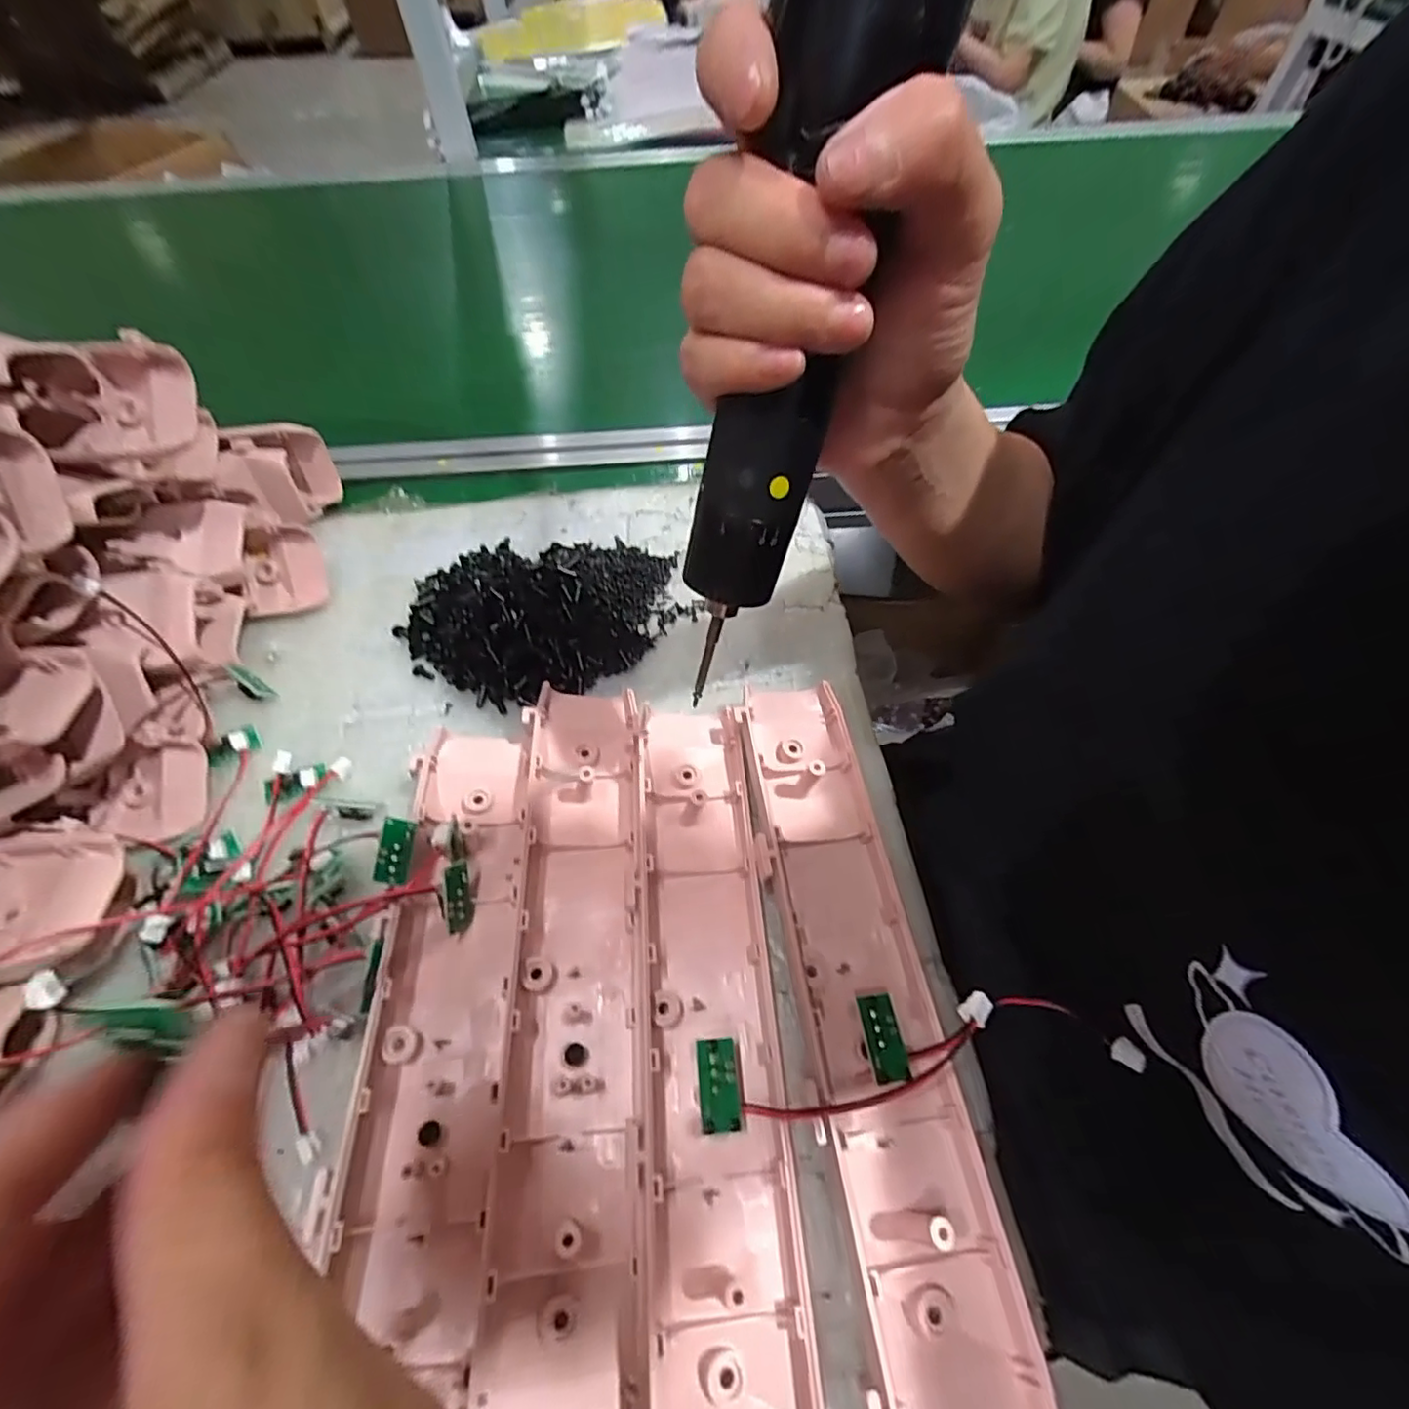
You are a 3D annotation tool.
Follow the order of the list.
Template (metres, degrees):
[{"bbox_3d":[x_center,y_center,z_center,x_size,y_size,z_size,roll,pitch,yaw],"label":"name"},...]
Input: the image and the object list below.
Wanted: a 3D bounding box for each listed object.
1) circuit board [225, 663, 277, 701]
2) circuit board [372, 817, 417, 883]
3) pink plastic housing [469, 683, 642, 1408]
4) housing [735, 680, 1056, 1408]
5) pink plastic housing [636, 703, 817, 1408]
[{"bbox_3d":[-0.254,-0.012,0.340,0.031,0.005,0.012,40,49,-4],"label":"circuit board"},{"bbox_3d":[-0.133,0.062,0.264,0.013,0.004,0.029,15,50,-28],"label":"circuit board"},{"bbox_3d":[-0.053,0.110,0.254,0.051,0.025,0.273,-4,56,-1],"label":"pink plastic housing"},{"bbox_3d":[0.060,0.104,0.248,0.054,0.023,0.271,-7,57,-3],"label":"housing"},{"bbox_3d":[0.002,0.118,0.244,0.049,0.024,0.273,-4,56,-1],"label":"pink plastic housing"}]

